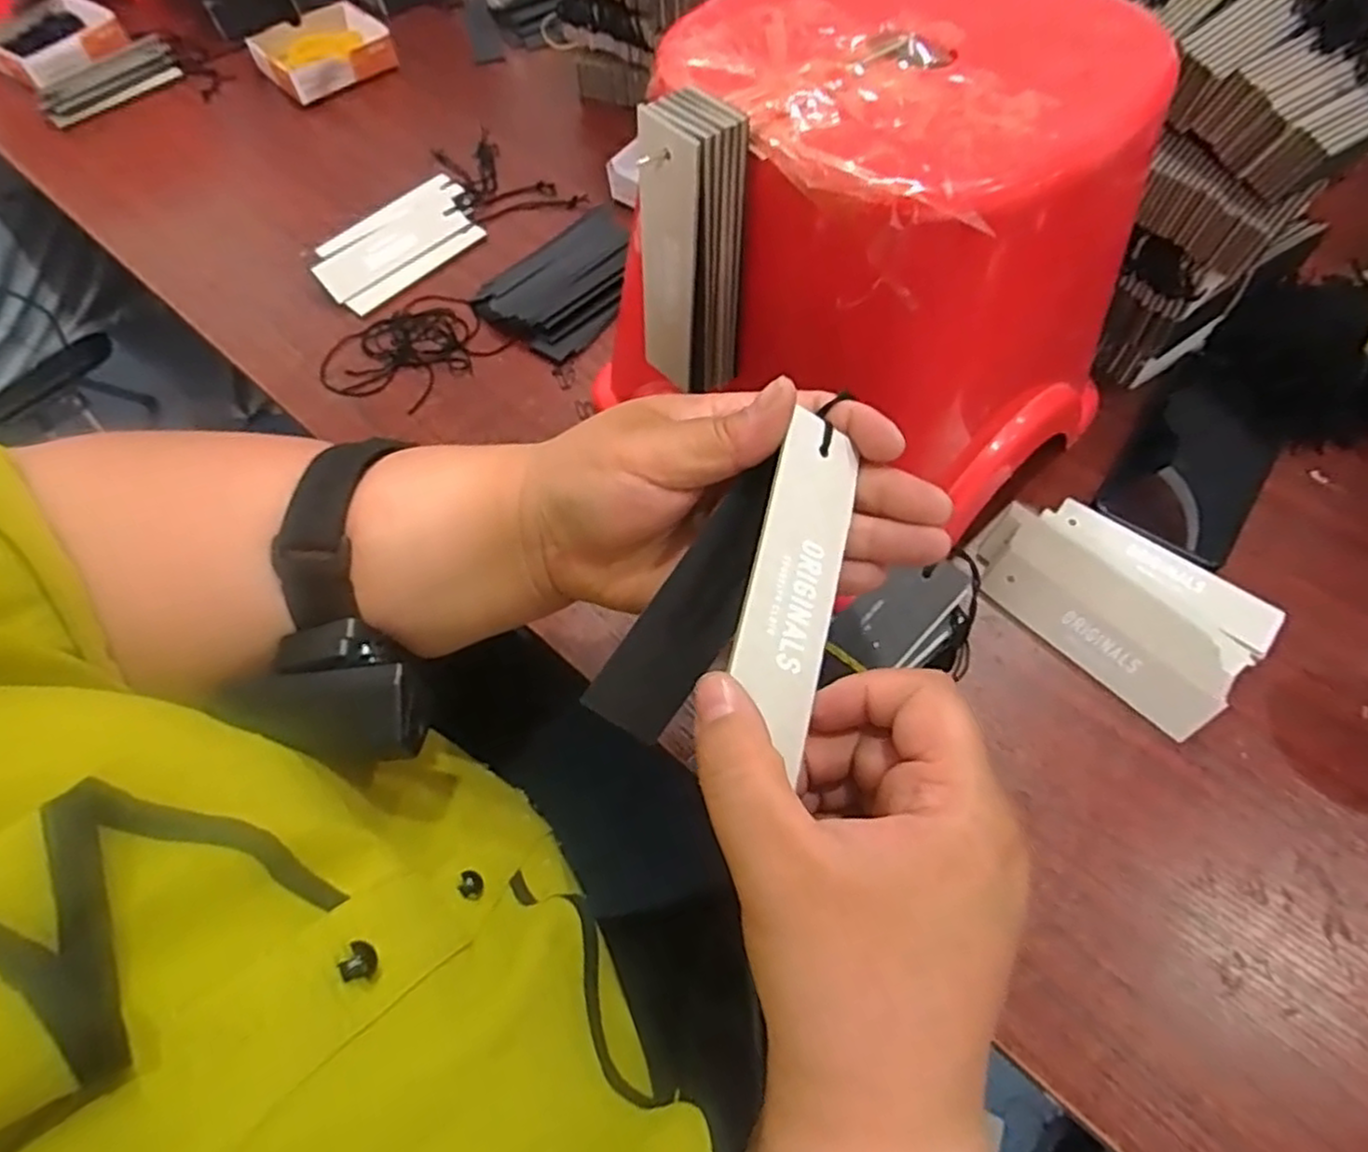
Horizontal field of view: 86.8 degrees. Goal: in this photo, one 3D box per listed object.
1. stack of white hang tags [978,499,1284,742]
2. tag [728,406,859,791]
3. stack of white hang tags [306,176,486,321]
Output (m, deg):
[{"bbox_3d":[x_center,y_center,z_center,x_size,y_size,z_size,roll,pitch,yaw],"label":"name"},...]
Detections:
[{"bbox_3d":[0.246,0.007,0.407,0.098,0.030,0.141,-39,67,-16],"label":"stack of white hang tags"},{"bbox_3d":[0.036,-0.001,0.229,0.030,0.004,0.107,25,67,-23],"label":"tag"},{"bbox_3d":[-0.231,-0.270,0.588,0.070,0.022,0.140,37,70,20],"label":"stack of white hang tags"}]

